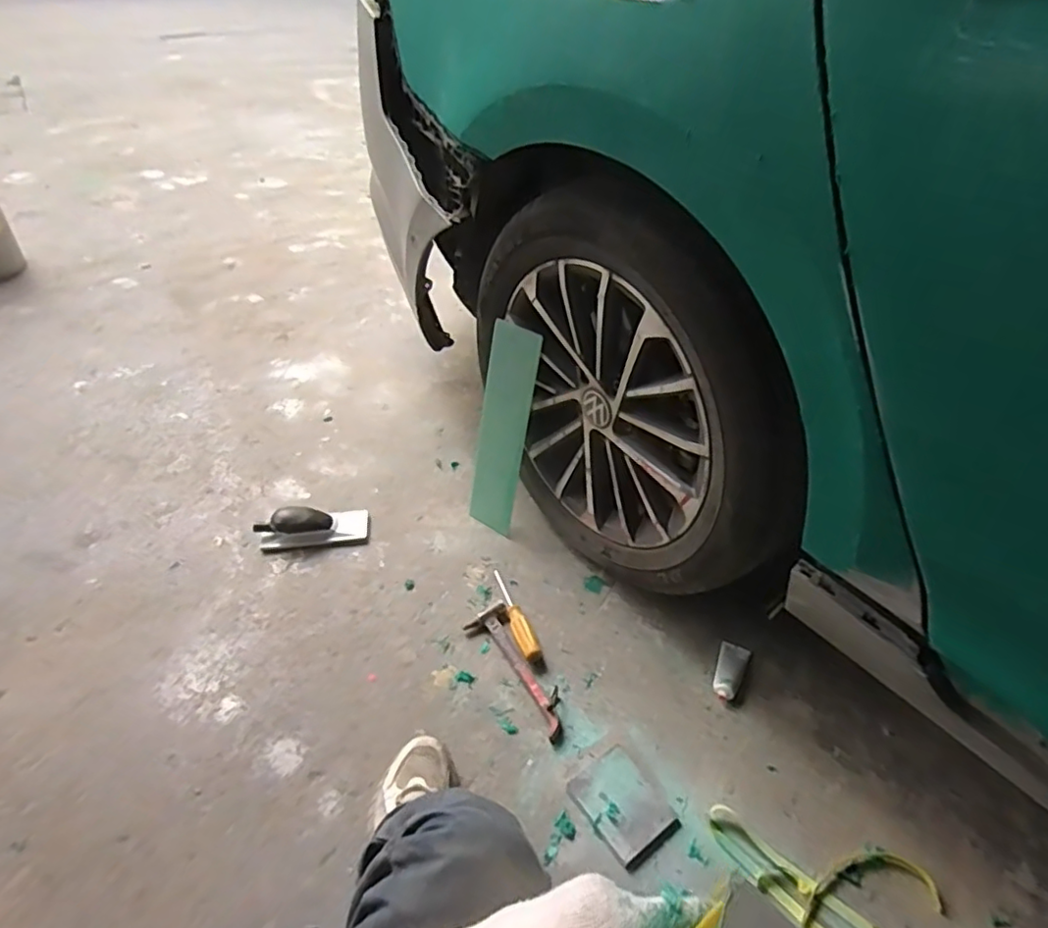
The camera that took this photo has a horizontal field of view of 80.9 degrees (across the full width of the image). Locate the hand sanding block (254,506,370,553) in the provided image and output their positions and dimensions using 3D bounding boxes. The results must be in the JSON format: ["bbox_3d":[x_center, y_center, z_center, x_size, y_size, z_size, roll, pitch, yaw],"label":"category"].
[{"bbox_3d":[-0.398,0.120,1.160,0.198,0.057,0.075,-10,42,-11],"label":"hand sanding block"}]

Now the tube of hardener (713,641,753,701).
[{"bbox_3d":[0.325,0.323,0.966,0.044,0.026,0.108,20,45,22],"label":"tube of hardener"}]

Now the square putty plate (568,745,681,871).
[{"bbox_3d":[0.133,0.454,0.821,0.099,0.010,0.126,-26,47,-27],"label":"square putty plate"}]

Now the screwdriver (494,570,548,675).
[{"bbox_3d":[-0.017,0.256,1.024,0.034,0.023,0.214,-16,44,-18],"label":"screwdriver"}]

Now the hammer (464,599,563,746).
[{"bbox_3d":[-0.010,0.321,0.958,0.071,0.022,0.239,-21,45,-23],"label":"hammer"}]

